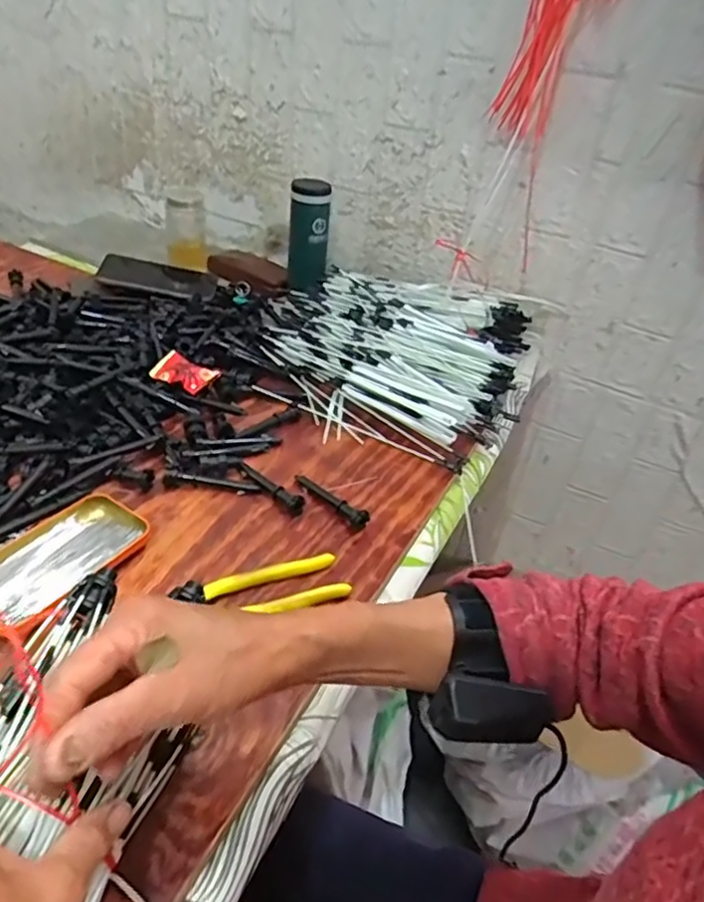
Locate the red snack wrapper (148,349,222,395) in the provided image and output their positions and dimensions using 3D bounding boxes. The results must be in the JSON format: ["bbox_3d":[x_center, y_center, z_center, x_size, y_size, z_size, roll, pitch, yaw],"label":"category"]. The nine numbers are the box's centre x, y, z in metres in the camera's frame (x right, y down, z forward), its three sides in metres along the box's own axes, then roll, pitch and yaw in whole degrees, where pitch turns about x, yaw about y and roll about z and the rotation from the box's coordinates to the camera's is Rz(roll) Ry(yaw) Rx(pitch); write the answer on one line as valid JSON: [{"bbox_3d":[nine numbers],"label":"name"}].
[{"bbox_3d":[-0.194,-0.091,0.740,0.071,0.029,0.047,20,38,16],"label":"red snack wrapper"}]

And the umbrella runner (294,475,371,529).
[{"bbox_3d":[-0.020,0.046,0.624,0.017,0.017,0.095,-25,48,-36],"label":"umbrella runner"}]

